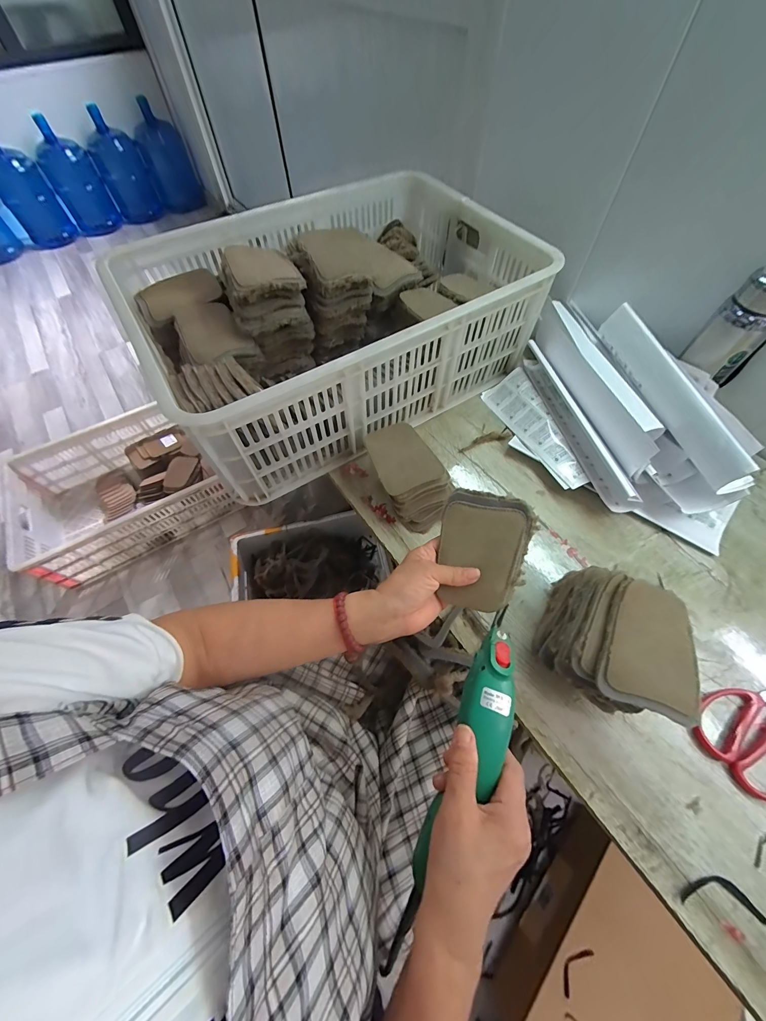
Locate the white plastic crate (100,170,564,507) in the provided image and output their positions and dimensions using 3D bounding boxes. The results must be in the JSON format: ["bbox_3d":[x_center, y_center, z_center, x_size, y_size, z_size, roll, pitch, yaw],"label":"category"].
[{"bbox_3d":[-0.067,-0.338,0.606,0.599,0.199,0.442,-29,64,-14],"label":"white plastic crate"}]

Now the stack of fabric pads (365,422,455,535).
[{"bbox_3d":[0.035,-0.049,0.513,0.094,0.087,0.150,-27,63,-14],"label":"stack of fabric pads"}]

